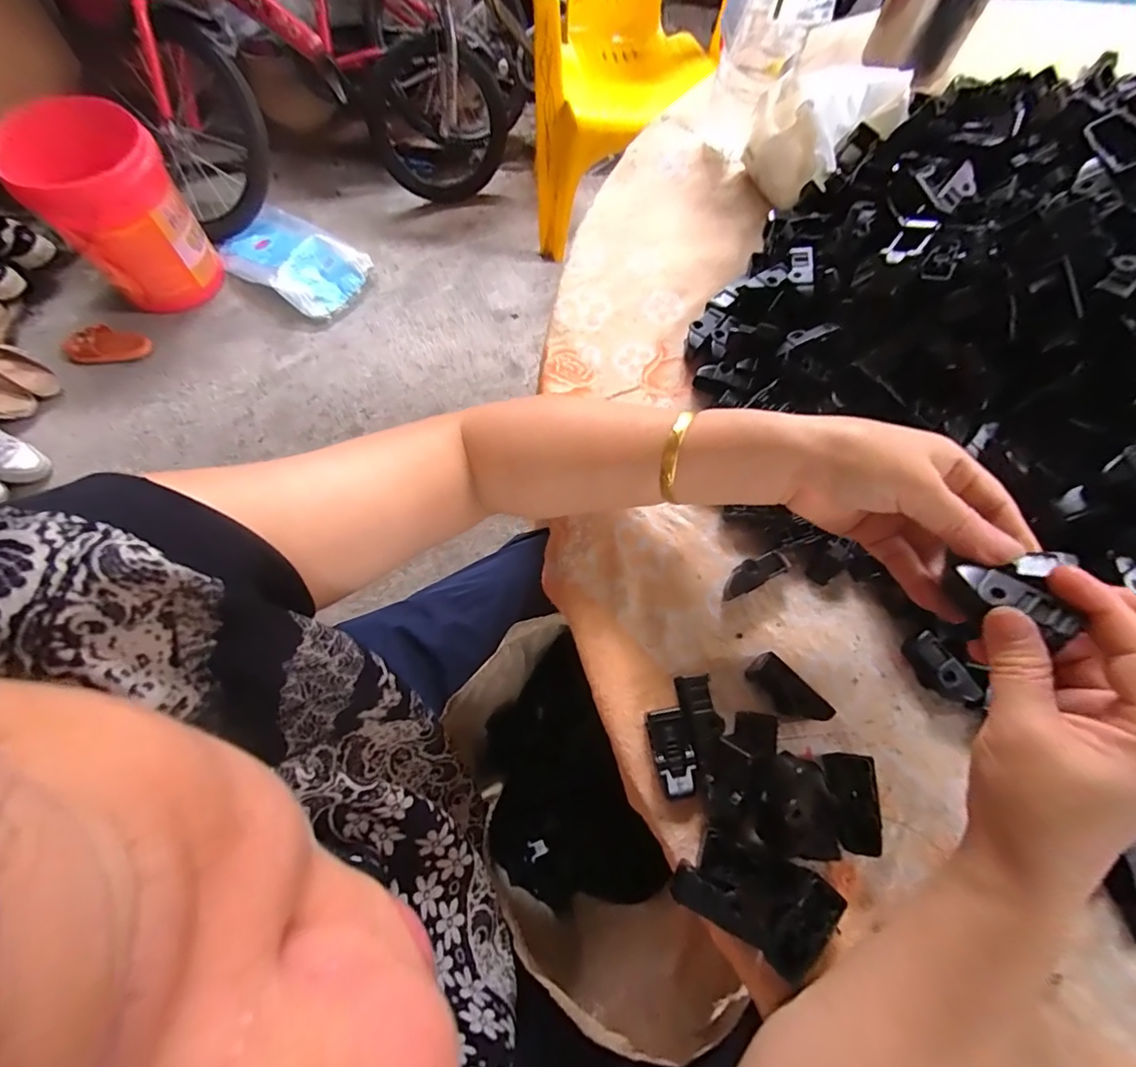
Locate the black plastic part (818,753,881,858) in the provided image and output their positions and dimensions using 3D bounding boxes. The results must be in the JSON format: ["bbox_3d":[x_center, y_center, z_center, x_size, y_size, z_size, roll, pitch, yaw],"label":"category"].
[{"bbox_3d":[0.161,0.151,0.280,0.025,0.013,0.048,-1,69,0],"label":"black plastic part"}]

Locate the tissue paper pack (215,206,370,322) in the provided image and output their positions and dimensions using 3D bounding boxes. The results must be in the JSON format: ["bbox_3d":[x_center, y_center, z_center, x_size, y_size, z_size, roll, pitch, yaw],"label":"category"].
[{"bbox_3d":[-0.764,-0.756,1.398,0.368,0.098,0.244,30,72,11],"label":"tissue paper pack"}]

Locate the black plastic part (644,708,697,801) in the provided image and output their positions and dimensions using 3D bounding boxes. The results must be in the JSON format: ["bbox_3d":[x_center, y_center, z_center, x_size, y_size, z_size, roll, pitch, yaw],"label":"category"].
[{"bbox_3d":[0.061,0.129,0.291,0.022,0.013,0.050,-11,83,-4],"label":"black plastic part"}]

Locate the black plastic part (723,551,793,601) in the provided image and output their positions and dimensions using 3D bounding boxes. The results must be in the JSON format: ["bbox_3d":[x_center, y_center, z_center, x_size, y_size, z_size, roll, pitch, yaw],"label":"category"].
[{"bbox_3d":[0.122,0.027,0.329,0.046,0.015,0.017,-32,71,4],"label":"black plastic part"}]

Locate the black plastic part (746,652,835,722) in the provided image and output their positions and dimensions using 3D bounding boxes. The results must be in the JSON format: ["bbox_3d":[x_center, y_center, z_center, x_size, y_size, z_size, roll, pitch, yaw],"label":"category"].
[{"bbox_3d":[0.133,0.096,0.304,0.018,0.019,0.049,-41,74,-14],"label":"black plastic part"}]

